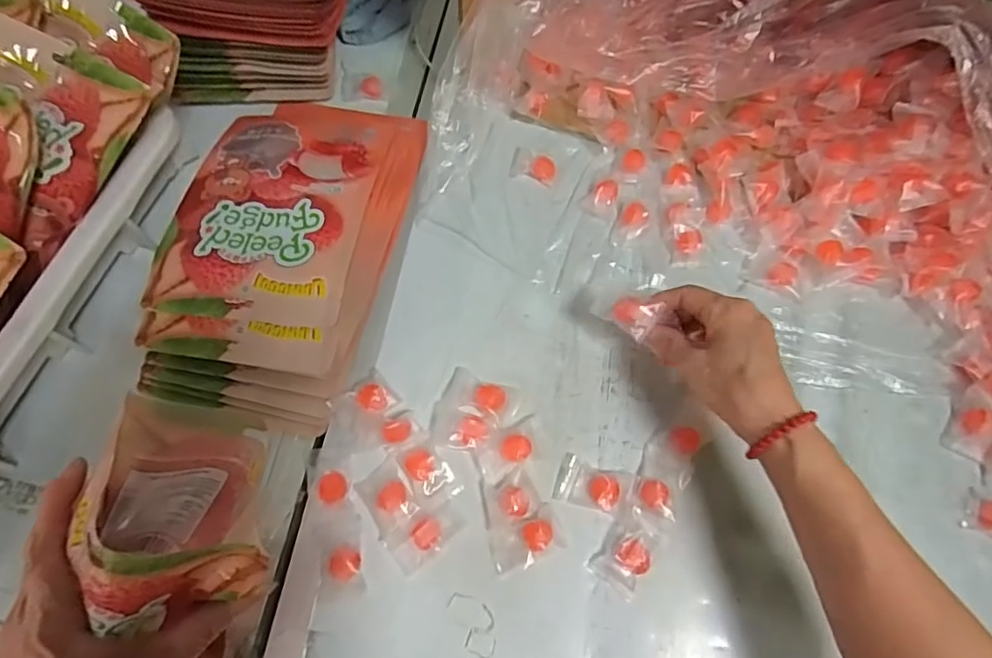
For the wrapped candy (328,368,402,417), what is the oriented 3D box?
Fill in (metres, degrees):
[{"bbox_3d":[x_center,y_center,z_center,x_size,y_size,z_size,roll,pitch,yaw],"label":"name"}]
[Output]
[{"bbox_3d":[-0.098,0.055,0.407,0.040,0.013,0.037,-43,74,-15],"label":"wrapped candy"}]

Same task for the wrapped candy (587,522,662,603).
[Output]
[{"bbox_3d":[0.090,0.155,0.367,0.033,0.015,0.045,35,72,13],"label":"wrapped candy"}]

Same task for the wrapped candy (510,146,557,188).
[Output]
[{"bbox_3d":[0.036,-0.151,0.492,0.043,0.015,0.028,19,69,7],"label":"wrapped candy"}]

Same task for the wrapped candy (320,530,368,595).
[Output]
[{"bbox_3d":[-0.105,0.160,0.368,0.031,0.009,0.039,-3,68,-2],"label":"wrapped candy"}]

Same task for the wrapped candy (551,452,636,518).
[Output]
[{"bbox_3d":[0.072,0.114,0.390,0.053,0.011,0.034,18,69,7],"label":"wrapped candy"}]

